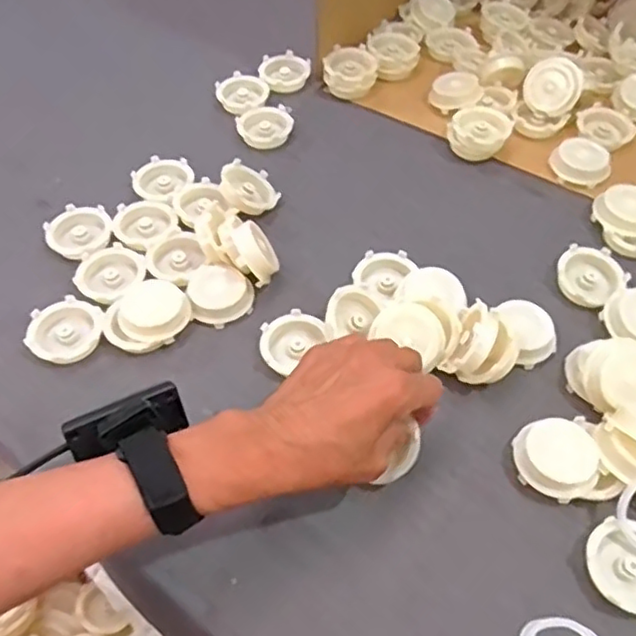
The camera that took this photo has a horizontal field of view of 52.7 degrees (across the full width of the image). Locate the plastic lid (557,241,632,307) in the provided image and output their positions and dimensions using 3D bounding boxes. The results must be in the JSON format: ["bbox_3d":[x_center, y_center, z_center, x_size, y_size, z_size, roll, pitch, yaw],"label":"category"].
[{"bbox_3d":[0.236,-0.038,0.558,0.055,0.014,0.054,0,55,0],"label":"plastic lid"}]

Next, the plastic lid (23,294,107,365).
[{"bbox_3d":[-0.205,0.010,0.523,0.060,0.012,0.055,0,55,0],"label":"plastic lid"}]

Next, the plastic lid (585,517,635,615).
[{"bbox_3d":[0.201,0.162,0.416,0.051,0.013,0.057,-3,55,-2],"label":"plastic lid"}]

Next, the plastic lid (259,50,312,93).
[{"bbox_3d":[-0.038,-0.287,0.750,0.058,0.015,0.061,0,55,0],"label":"plastic lid"}]

